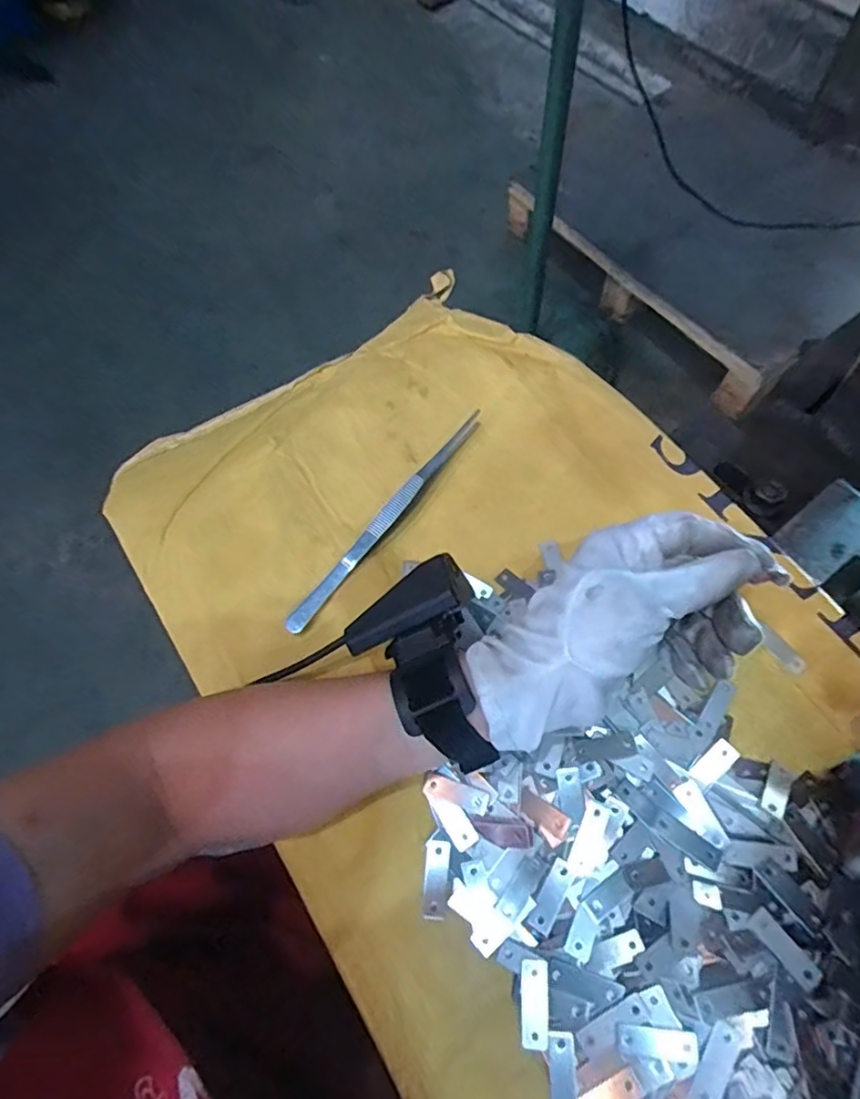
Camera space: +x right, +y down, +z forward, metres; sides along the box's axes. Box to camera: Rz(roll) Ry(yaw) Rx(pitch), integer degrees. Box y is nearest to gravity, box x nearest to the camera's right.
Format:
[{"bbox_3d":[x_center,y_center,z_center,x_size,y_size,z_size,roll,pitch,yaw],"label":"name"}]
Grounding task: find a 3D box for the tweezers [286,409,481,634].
[{"bbox_3d":[-0.027,-0.021,0.385,0.013,0.012,0.186,37,72,18],"label":"tweezers"}]

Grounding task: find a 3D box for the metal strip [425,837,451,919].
[{"bbox_3d":[0.004,0.169,0.304,0.010,0.004,0.036,6,66,5],"label":"metal strip"}]

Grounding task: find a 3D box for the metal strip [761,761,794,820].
[{"bbox_3d":[0.187,0.129,0.317,0.013,0.004,0.029,31,57,15],"label":"metal strip"}]

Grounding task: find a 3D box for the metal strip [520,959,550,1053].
[{"bbox_3d":[0.051,0.219,0.284,0.013,0.004,0.036,1,66,3],"label":"metal strip"}]

